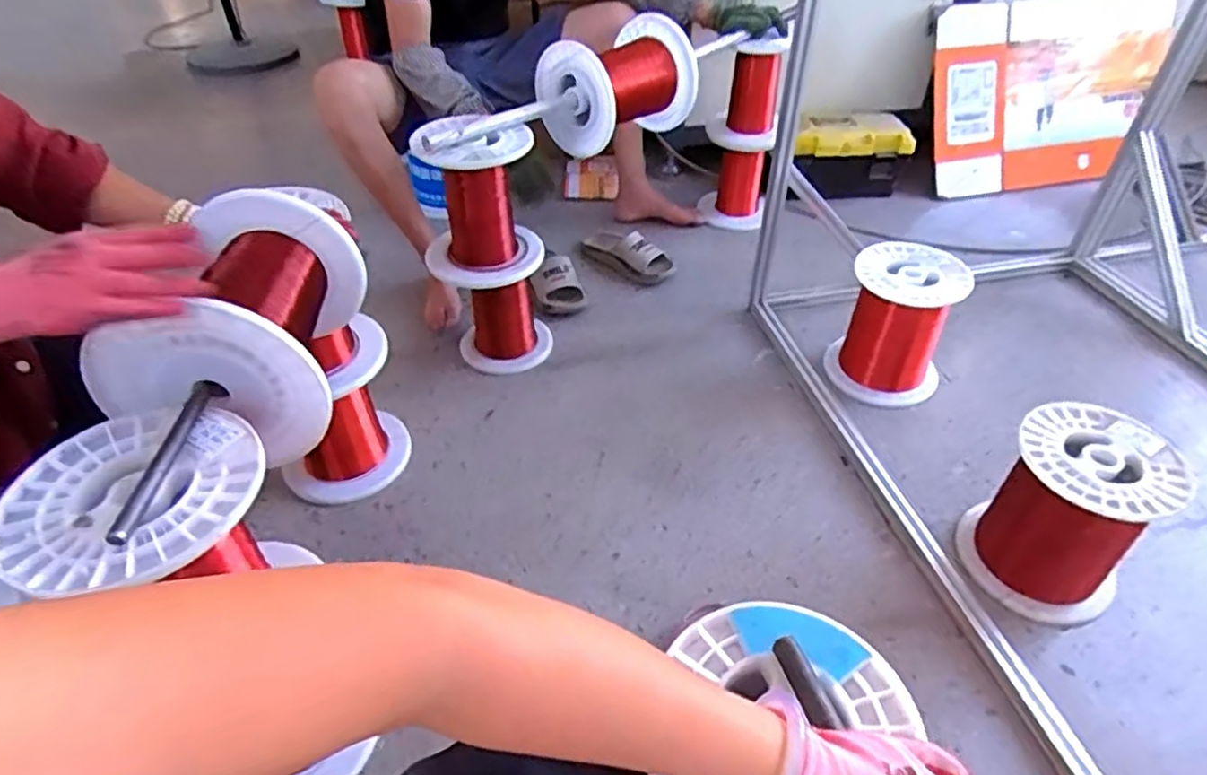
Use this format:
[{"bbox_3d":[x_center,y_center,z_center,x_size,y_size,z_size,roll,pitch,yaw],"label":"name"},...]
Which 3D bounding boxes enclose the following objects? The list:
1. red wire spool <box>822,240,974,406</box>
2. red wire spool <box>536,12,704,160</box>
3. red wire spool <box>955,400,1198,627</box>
[{"bbox_3d":[0.567,-0.125,1.326,0.210,0.228,0.214,19,47,20],"label":"red wire spool"},{"bbox_3d":[0.029,-0.566,1.302,0.183,0.184,0.282,27,49,26],"label":"red wire spool"},{"bbox_3d":[0.656,0.183,0.973,0.206,0.238,0.200,-1,43,1],"label":"red wire spool"}]

